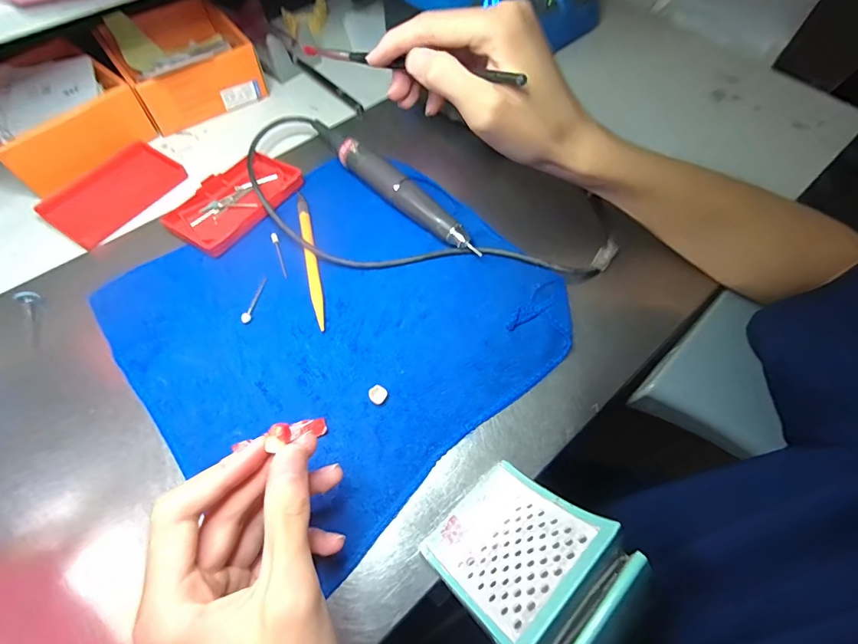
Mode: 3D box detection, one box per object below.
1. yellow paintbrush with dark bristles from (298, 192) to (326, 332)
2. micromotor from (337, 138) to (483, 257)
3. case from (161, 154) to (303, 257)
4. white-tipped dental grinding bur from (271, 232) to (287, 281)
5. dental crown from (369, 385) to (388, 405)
[{"bbox_3d":[-0.095,-0.054,0.343,0.009,0.005,0.137,-13,61,-8],"label":"yellow paintbrush with dark bristles"},{"bbox_3d":[-0.018,-0.107,0.364,0.152,0.026,0.022,39,67,19],"label":"micromotor"},{"bbox_3d":[-0.166,-0.107,0.367,0.069,0.013,0.111,33,65,16],"label":"case"},{"bbox_3d":[-0.121,-0.055,0.346,0.005,0.004,0.048,-20,63,-12],"label":"white-tipped dental grinding bur"},{"bbox_3d":[-0.035,0.049,0.290,0.012,0.006,0.012,1,60,-1],"label":"dental crown"}]

